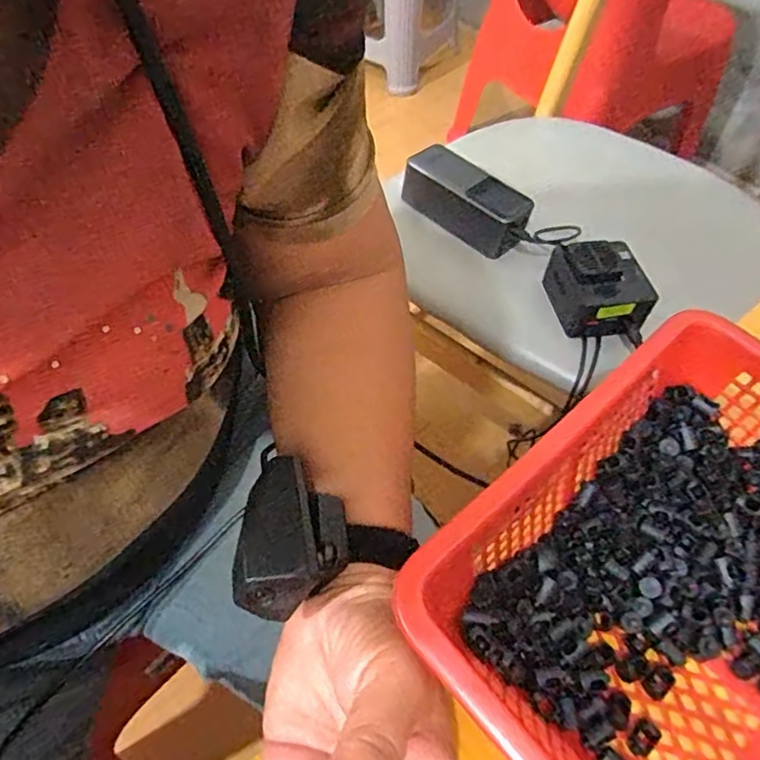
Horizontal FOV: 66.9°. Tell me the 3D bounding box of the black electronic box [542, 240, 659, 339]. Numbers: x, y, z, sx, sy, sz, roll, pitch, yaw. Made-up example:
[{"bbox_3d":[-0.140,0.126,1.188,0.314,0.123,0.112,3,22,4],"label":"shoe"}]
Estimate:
[{"bbox_3d":[0.200,-0.082,0.520,0.071,0.052,0.086,-9,57,-6],"label":"black electronic box"}]

